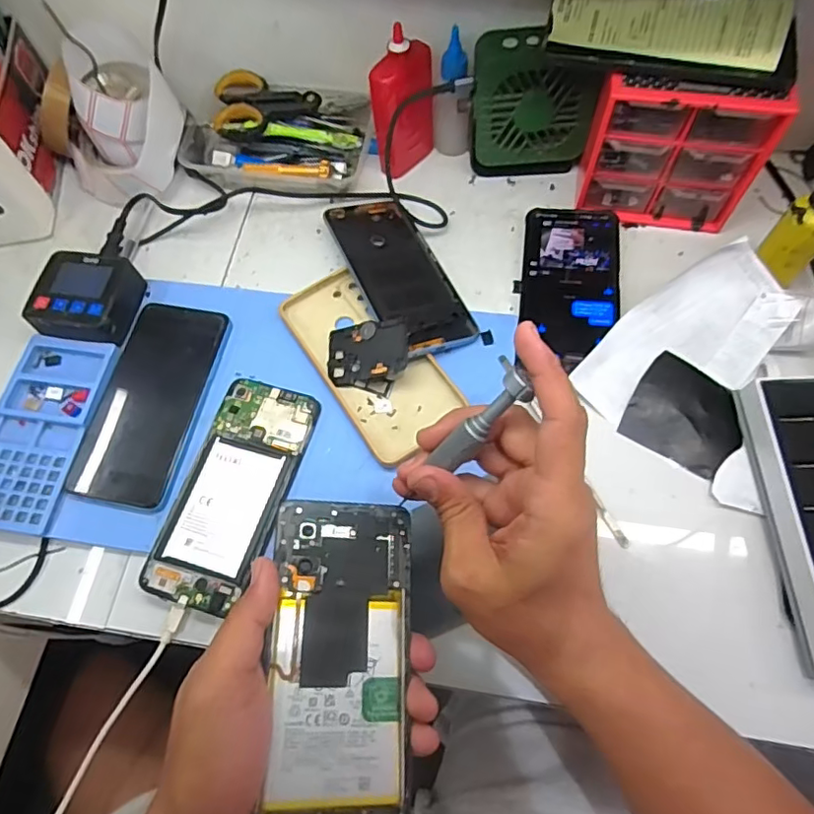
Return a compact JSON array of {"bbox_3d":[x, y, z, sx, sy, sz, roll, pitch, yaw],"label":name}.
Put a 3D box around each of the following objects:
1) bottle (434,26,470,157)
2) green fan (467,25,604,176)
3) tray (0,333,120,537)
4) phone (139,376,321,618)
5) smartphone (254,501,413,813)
[{"bbox_3d":[0.039,-0.264,0.492,0.030,0.098,0.030,0,67,3],"label":"bottle"},{"bbox_3d":[0.106,-0.252,0.481,0.100,0.108,0.043,2,67,4],"label":"green fan"},{"bbox_3d":[-0.273,0.018,0.426,0.072,0.017,0.149,8,67,7],"label":"tray"},{"bbox_3d":[-0.121,0.057,0.399,0.070,0.010,0.158,14,68,9],"label":"phone"},{"bbox_3d":[-0.034,0.131,0.292,0.072,0.004,0.163,4,65,-13],"label":"smartphone"}]

